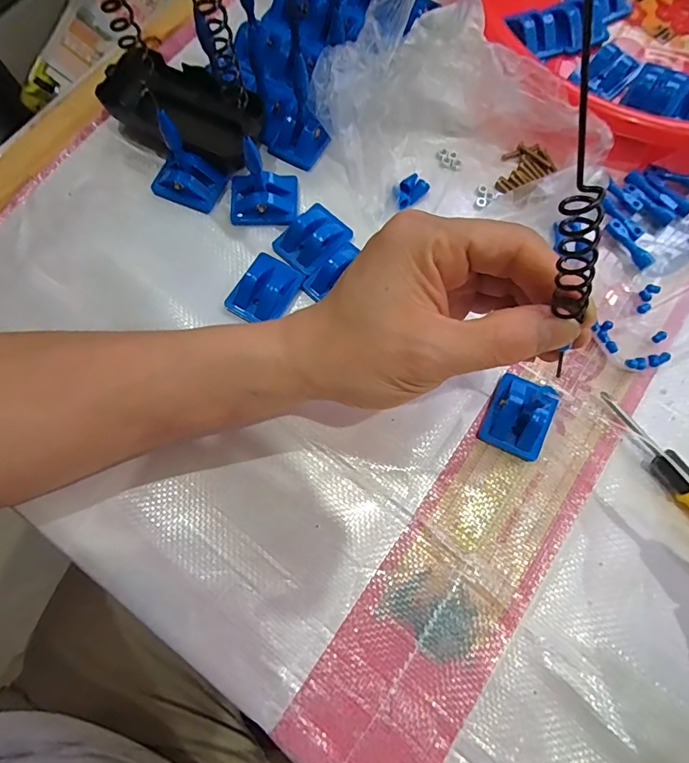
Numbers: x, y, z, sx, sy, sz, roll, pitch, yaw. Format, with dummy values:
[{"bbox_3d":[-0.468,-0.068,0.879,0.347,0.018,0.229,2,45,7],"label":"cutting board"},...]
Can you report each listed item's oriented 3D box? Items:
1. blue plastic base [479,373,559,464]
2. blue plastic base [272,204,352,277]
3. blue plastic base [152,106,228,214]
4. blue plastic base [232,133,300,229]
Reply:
[{"bbox_3d":[0.102,0.017,0.261,0.035,0.020,0.048,28,77,7],"label":"blue plastic base"},{"bbox_3d":[-0.020,-0.093,0.293,0.036,0.014,0.044,42,79,10],"label":"blue plastic base"},{"bbox_3d":[-0.105,-0.140,0.290,0.043,0.051,0.031,24,76,6],"label":"blue plastic base"},{"bbox_3d":[-0.054,-0.127,0.283,0.044,0.053,0.034,-3,75,-1],"label":"blue plastic base"}]

